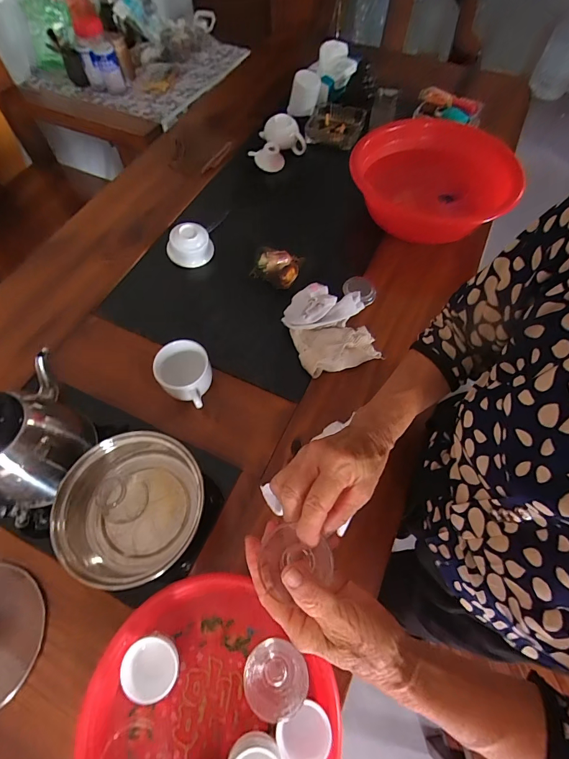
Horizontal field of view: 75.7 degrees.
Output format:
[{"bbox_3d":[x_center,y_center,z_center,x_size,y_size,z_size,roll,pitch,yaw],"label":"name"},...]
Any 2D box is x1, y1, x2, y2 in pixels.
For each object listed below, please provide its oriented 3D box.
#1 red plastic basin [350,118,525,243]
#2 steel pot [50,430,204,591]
[{"bbox_3d":[0.291,-0.410,0.735,0.294,0.092,0.294,0,63,0],"label":"red plastic basin"},{"bbox_3d":[-0.195,0.146,0.446,0.179,0.079,0.171,0,63,0],"label":"steel pot"}]

